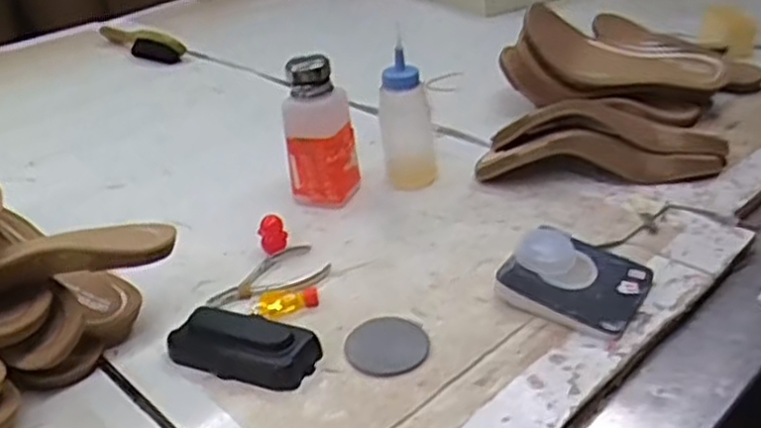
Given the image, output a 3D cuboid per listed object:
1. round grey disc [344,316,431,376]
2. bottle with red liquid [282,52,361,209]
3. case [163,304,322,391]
[{"bbox_3d":[0.004,0.093,0.528,0.059,0.004,0.060,-4,31,2],"label":"round grey disc"},{"bbox_3d":[-0.055,-0.075,0.697,0.048,0.142,0.058,19,39,35],"label":"bottle with red liquid"},{"bbox_3d":[-0.098,0.093,0.529,0.105,0.023,0.053,11,34,25],"label":"case"}]

